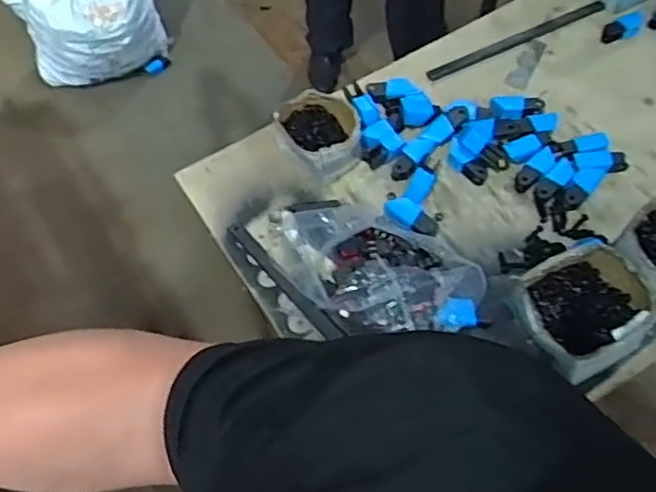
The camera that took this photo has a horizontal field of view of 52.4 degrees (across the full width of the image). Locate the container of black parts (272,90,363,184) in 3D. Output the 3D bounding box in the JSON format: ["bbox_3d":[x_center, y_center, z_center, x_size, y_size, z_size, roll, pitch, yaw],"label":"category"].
[{"bbox_3d":[-0.013,-0.175,1.039,0.126,0.062,0.144,-13,61,-7],"label":"container of black parts"}]

